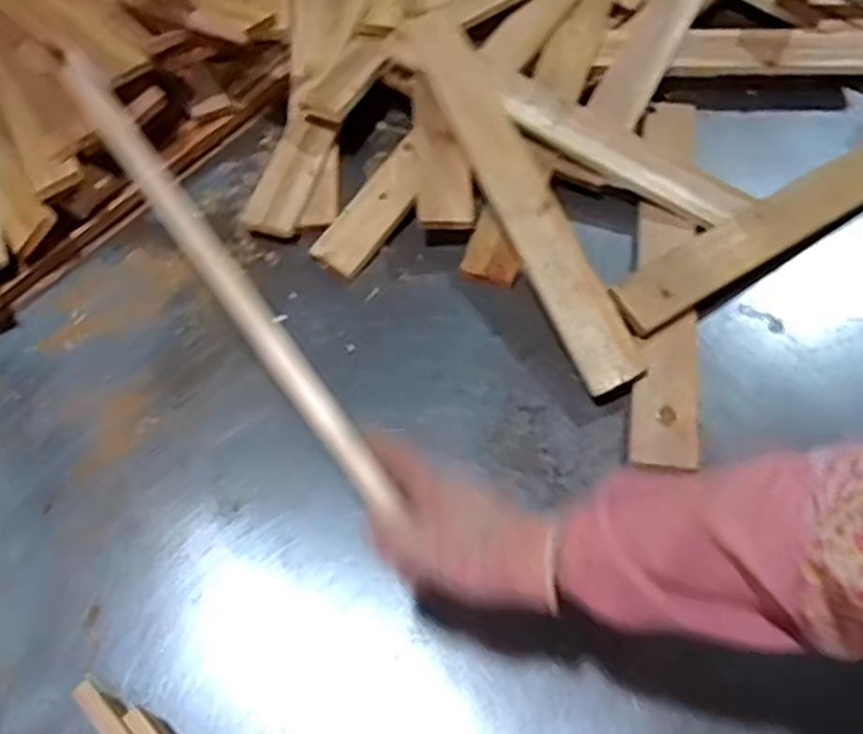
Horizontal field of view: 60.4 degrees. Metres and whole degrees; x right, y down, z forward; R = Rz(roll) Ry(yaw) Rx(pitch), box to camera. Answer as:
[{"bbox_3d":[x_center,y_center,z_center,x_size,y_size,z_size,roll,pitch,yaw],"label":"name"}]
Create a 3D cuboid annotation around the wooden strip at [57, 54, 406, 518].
[{"bbox_3d":[-0.160,-0.075,0.551,0.027,0.015,0.433,-34,76,-15],"label":"wooden strip"}]

